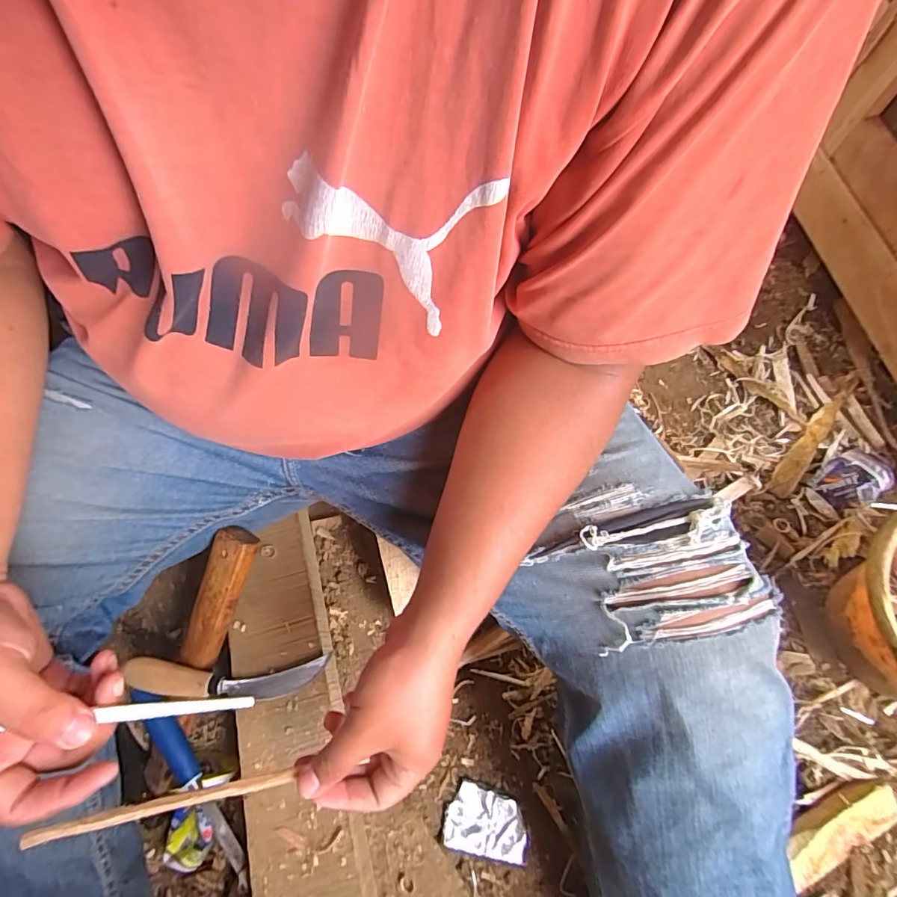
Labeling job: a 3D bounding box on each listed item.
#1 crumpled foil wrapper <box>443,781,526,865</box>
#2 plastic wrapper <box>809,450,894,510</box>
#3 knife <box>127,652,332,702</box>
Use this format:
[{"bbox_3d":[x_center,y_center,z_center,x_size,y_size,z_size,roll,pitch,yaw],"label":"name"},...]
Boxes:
[{"bbox_3d":[0.041,0.401,0.511,0.084,0.012,0.057,12,67,7],"label":"crumpled foil wrapper"},{"bbox_3d":[0.563,0.042,0.661,0.106,0.034,0.069,-33,69,-13],"label":"plastic wrapper"},{"bbox_3d":[-0.214,0.222,0.461,0.182,0.026,0.037,0,66,0],"label":"knife"}]

